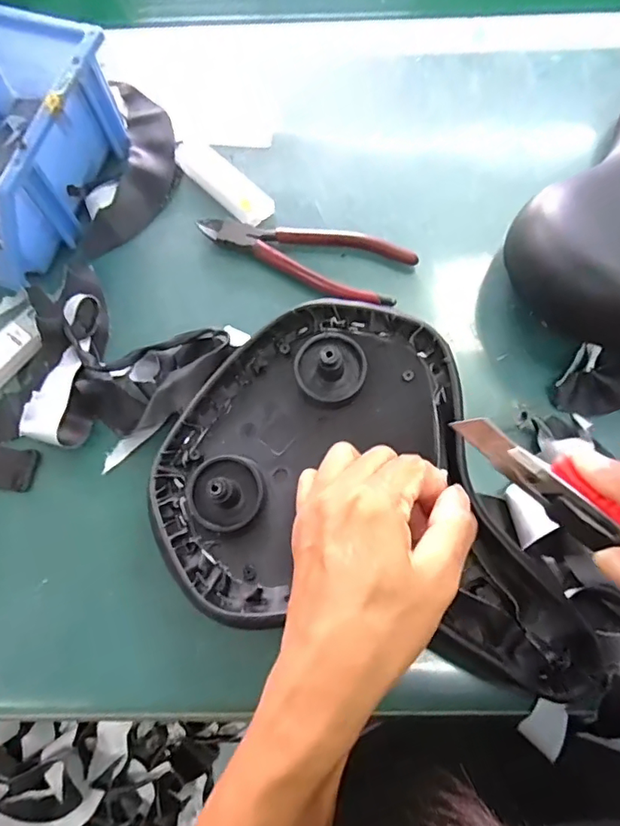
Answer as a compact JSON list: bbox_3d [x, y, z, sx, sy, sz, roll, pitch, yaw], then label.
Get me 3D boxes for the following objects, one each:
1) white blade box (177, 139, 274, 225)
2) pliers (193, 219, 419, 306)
[{"bbox_3d":[-0.066,-0.175,0.394,0.026,0.013,0.090,-43,75,-12],"label":"white blade box"},{"bbox_3d":[-0.002,-0.122,0.379,0.149,0.011,0.056,27,74,11],"label":"pliers"}]

